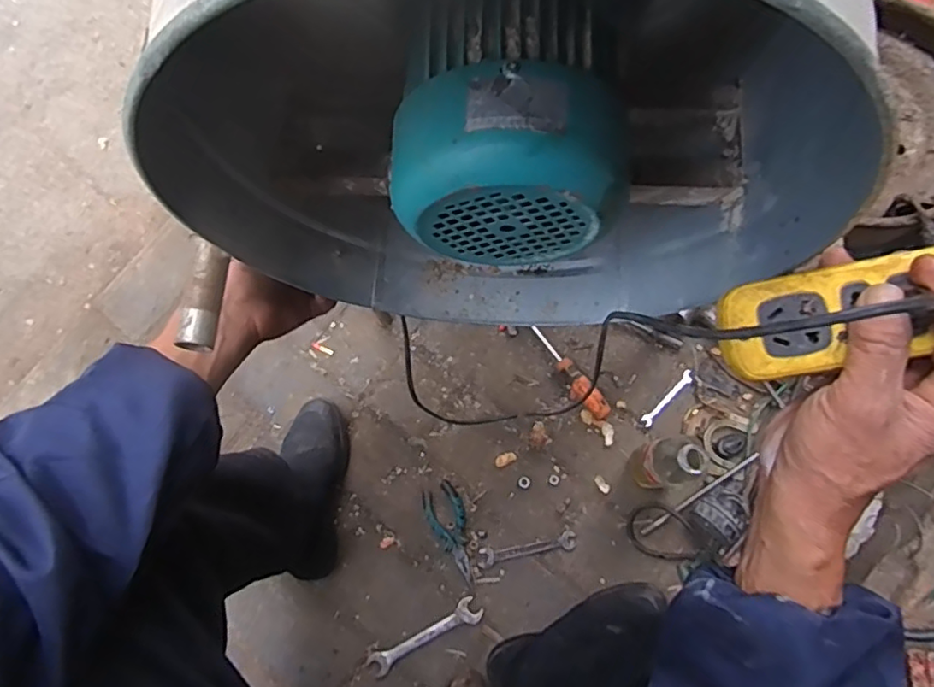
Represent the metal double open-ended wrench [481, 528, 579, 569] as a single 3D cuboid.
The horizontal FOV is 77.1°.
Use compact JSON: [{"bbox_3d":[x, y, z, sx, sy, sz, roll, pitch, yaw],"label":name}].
[{"bbox_3d":[0.089,0.302,0.860,0.145,0.005,0.029,-13,75,-1],"label":"metal double open-ended wrench"}]

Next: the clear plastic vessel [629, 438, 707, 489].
[{"bbox_3d":[0.262,0.159,0.777,0.062,0.216,0.062,-11,75,-1],"label":"clear plastic vessel"}]

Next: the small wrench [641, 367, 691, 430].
[{"bbox_3d":[0.314,0.086,0.917,0.017,0.006,0.112,44,81,12],"label":"small wrench"}]

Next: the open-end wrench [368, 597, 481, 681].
[{"bbox_3d":[-0.062,0.426,0.848,0.176,0.008,0.035,-28,76,-5],"label":"open-end wrench"}]

